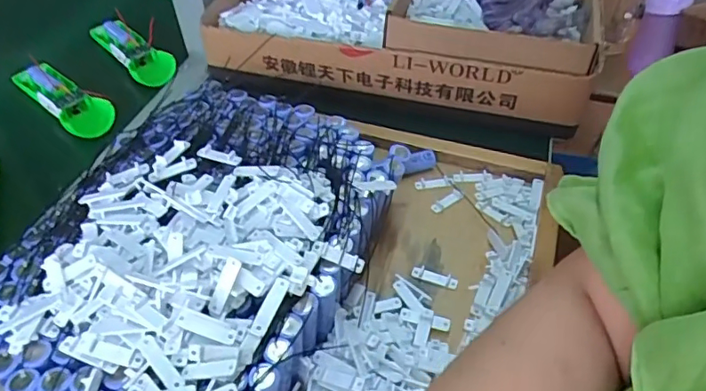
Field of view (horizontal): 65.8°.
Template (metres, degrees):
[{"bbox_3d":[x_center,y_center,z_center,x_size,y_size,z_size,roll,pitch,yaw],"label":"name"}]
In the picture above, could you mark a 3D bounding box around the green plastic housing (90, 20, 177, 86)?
[{"bbox_3d":[-0.293,-0.194,0.709,0.050,0.030,0.176,-35,55,-27],"label":"green plastic housing"}]

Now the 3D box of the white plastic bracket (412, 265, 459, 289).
[{"bbox_3d":[0.066,0.066,0.441,0.037,0.006,0.010,15,49,15],"label":"white plastic bracket"}]

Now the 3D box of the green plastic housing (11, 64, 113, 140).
[{"bbox_3d":[-0.340,-0.118,0.631,0.175,0.024,0.048,31,55,28],"label":"green plastic housing"}]

